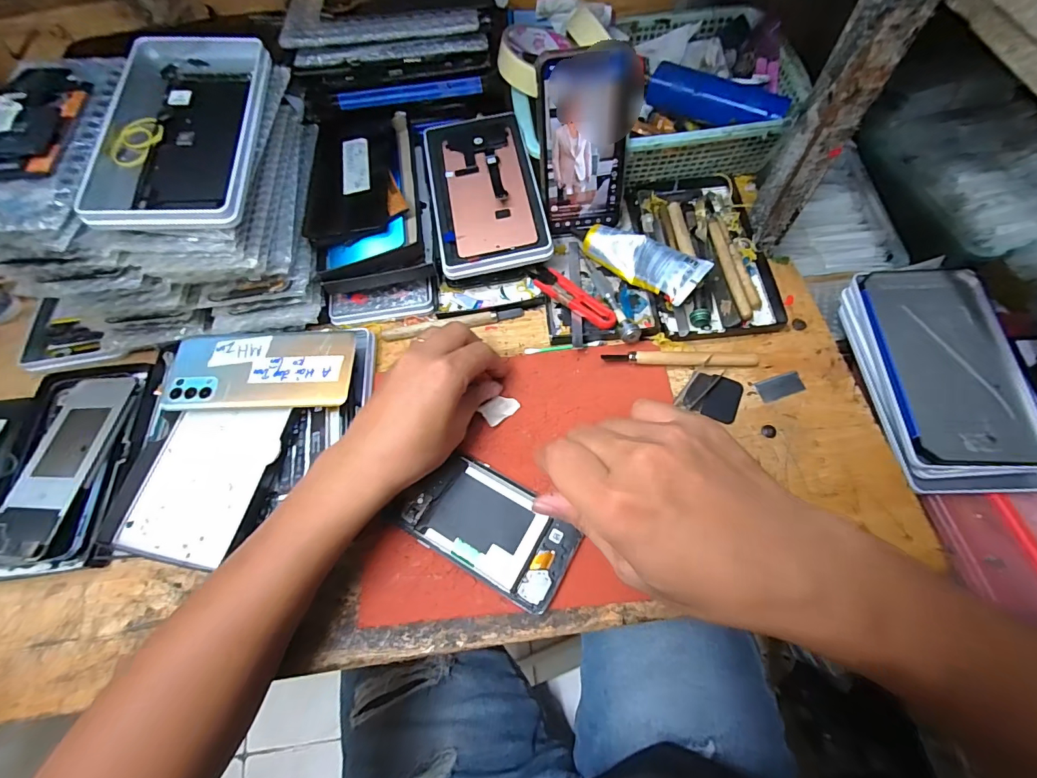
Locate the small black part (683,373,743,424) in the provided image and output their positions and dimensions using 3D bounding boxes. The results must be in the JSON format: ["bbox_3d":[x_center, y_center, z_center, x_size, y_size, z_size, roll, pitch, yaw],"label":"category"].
[{"bbox_3d":[0.165,0.006,0.371,0.041,0.004,0.040,24,70,14],"label":"small black part"}]

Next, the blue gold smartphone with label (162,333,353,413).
[{"bbox_3d":[-0.219,-0.017,0.374,0.157,0.015,0.068,-2,66,4],"label":"blue gold smartphone with label"}]

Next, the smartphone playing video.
[{"bbox_3d":[0.062,-0.212,0.389,0.082,0.146,0.005,-7,45,1],"label":"smartphone playing video"}]

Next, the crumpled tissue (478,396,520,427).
[{"bbox_3d":[-0.016,0.017,0.369,0.031,0.008,0.019,-40,76,-11],"label":"crumpled tissue"}]

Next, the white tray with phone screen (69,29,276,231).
[{"bbox_3d":[-0.252,-0.201,0.332,0.101,0.025,0.182,-4,66,3],"label":"white tray with phone screen"}]

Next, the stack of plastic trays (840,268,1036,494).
[{"bbox_3d":[0.359,-0.013,0.371,0.104,0.032,0.192,-4,67,5],"label":"stack of plastic trays"}]

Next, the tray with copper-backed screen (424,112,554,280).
[{"bbox_3d":[-0.032,-0.189,0.421,0.100,0.016,0.174,-11,69,0],"label":"tray with copper-backed screen"}]

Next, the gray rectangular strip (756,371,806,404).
[{"bbox_3d":[0.221,-0.003,0.369,0.039,0.004,0.018,-18,66,-3],"label":"gray rectangular strip"}]

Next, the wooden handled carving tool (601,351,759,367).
[{"bbox_3d":[0.138,-0.025,0.373,0.129,0.012,0.012,-1,66,4],"label":"wooden handled carving tool"}]

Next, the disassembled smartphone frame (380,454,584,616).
[{"bbox_3d":[-0.023,0.100,0.329,0.131,0.008,0.072,28,71,15],"label":"disassembled smartphone frame"}]

